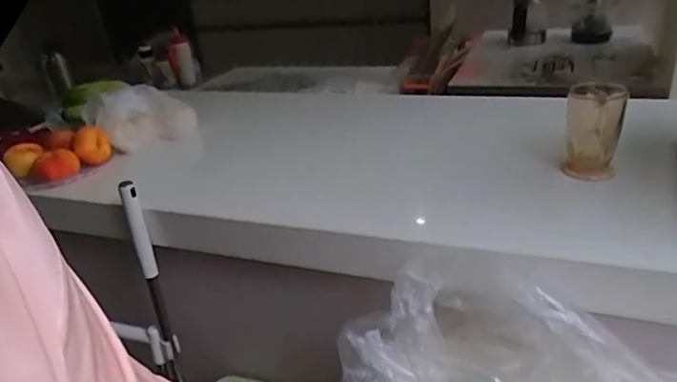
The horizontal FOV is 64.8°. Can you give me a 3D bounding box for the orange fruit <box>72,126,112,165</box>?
[{"bbox_3d":[-0.436,-0.082,0.944,0.057,0.052,0.064,-17,28,-18],"label":"orange fruit"}]

